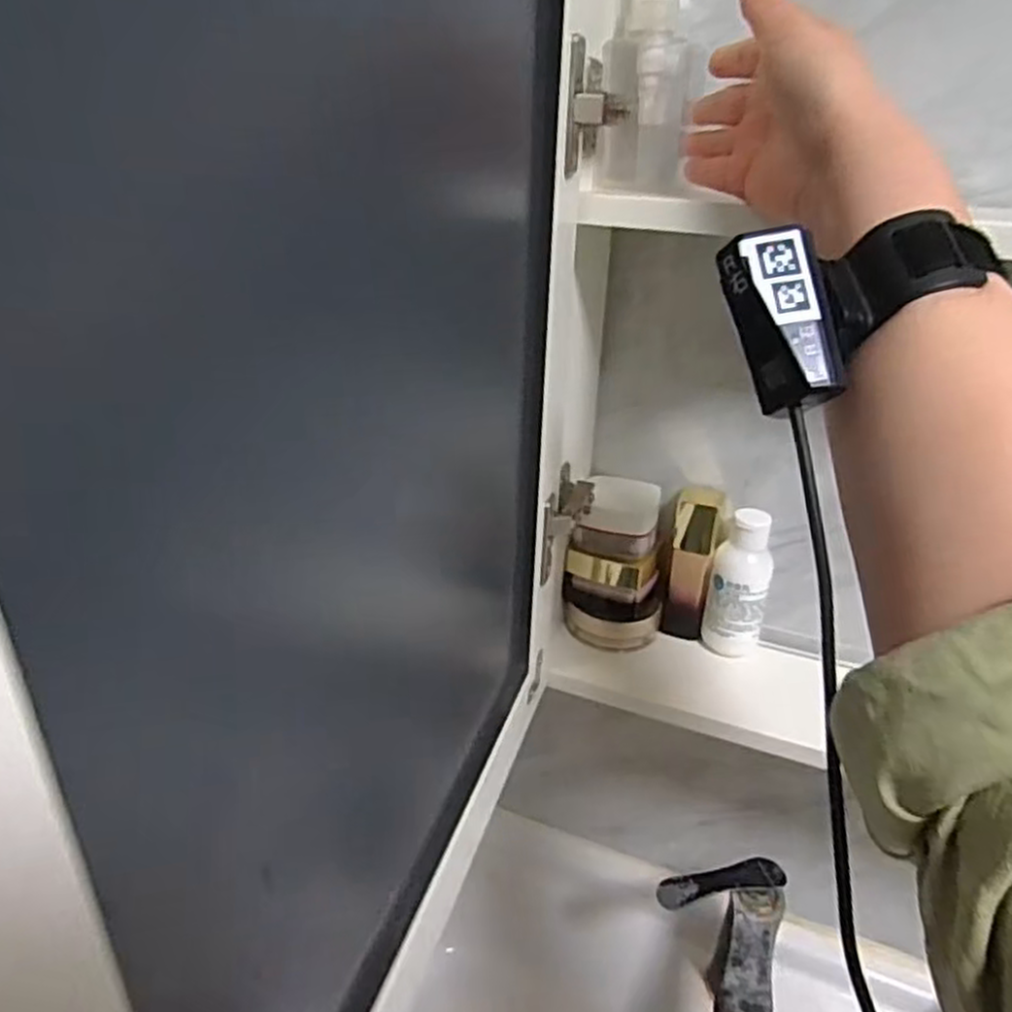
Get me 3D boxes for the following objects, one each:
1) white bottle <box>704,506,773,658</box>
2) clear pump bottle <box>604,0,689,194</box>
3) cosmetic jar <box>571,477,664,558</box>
[{"bbox_3d":[0.178,0.062,0.570,0.044,0.112,0.034,7,27,10],"label":"white bottle"},{"bbox_3d":[0.085,-0.268,0.458,0.051,0.138,0.054,5,27,5],"label":"clear pump bottle"},{"bbox_3d":[0.086,0.008,0.579,0.063,0.045,0.051,7,27,10],"label":"cosmetic jar"}]

